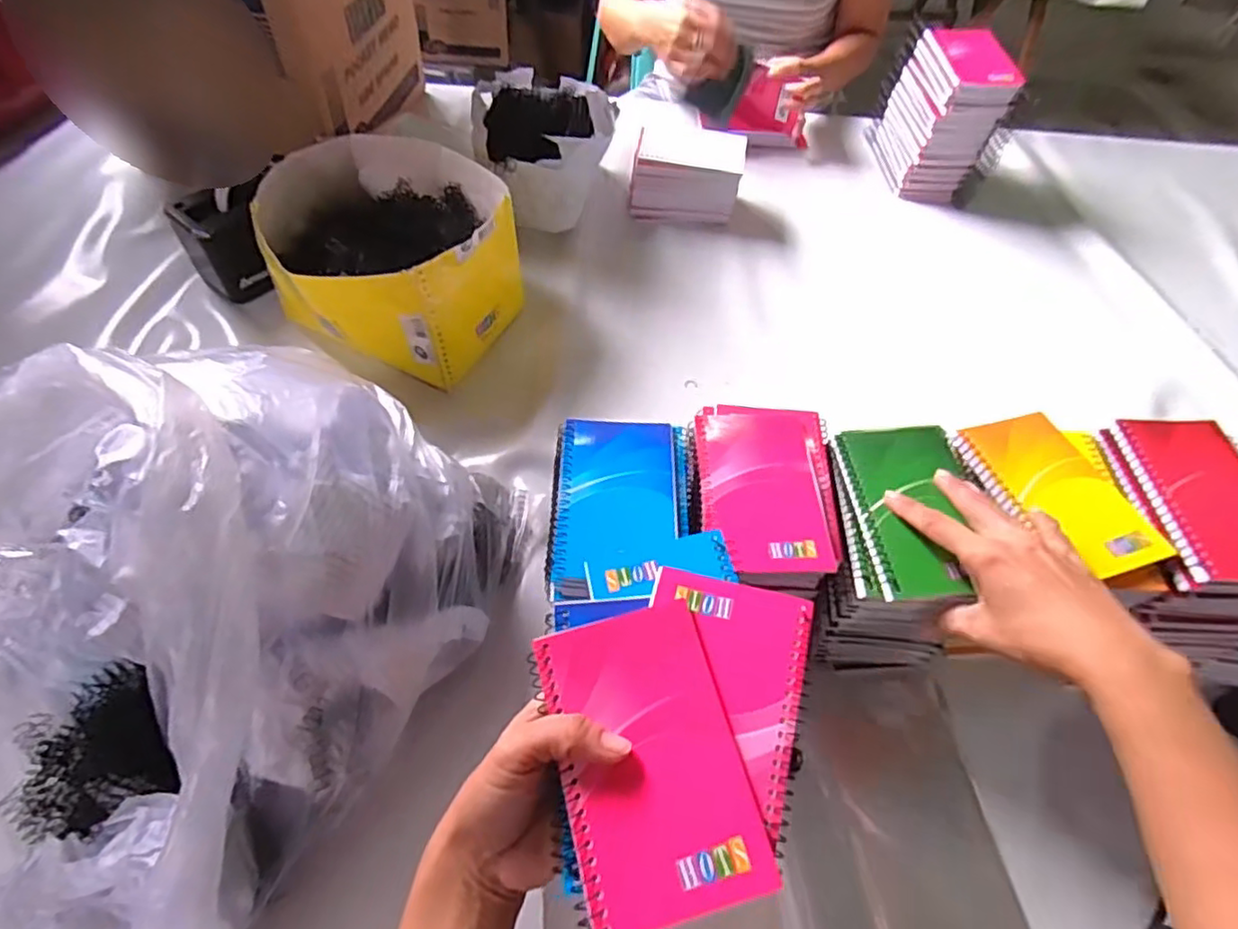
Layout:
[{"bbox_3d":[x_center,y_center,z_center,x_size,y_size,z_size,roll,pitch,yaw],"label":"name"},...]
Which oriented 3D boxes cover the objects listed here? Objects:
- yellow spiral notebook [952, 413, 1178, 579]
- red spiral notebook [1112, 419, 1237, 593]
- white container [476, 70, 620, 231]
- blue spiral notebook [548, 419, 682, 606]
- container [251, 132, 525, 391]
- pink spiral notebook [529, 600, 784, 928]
[{"bbox_3d":[0.303,0.019,0.449,0.085,0.011,0.129,-13,57,-12],"label":"yellow spiral notebook"},{"bbox_3d":[0.415,0.022,0.451,0.090,0.011,0.138,2,56,-3],"label":"red spiral notebook"},{"bbox_3d":[-0.096,-0.408,0.840,0.169,0.118,0.201,-4,56,-7],"label":"white container"},{"bbox_3d":[-0.003,0.027,0.458,0.085,0.012,0.139,3,56,-2],"label":"blue spiral notebook"},{"bbox_3d":[-0.233,-0.216,0.677,0.226,0.142,0.217,2,56,-3],"label":"container"},{"bbox_3d":[0.013,0.135,0.303,0.084,0.013,0.131,-11,57,-11],"label":"pink spiral notebook"}]

